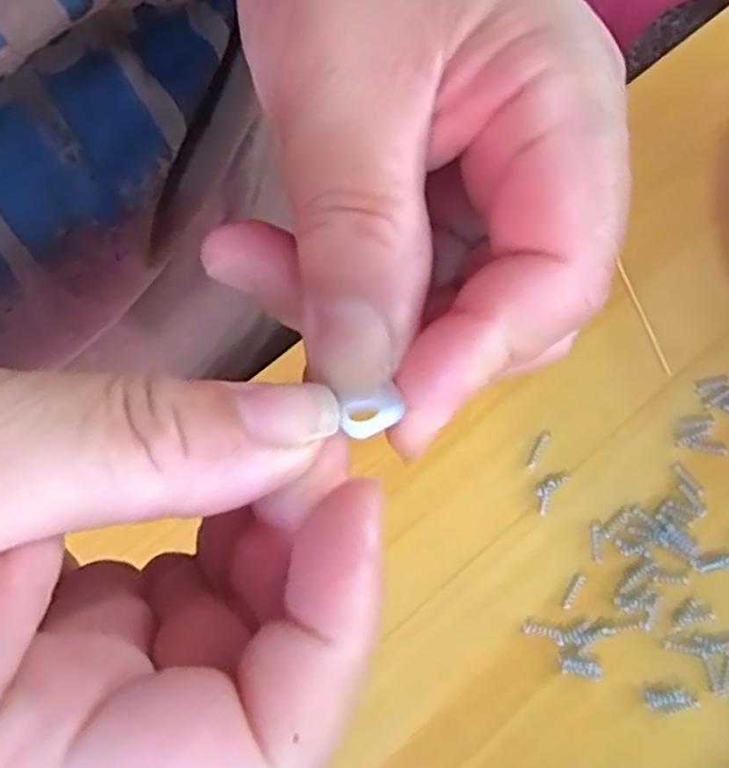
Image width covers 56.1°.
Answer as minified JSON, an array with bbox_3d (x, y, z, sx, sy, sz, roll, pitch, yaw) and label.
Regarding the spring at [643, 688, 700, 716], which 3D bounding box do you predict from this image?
[{"bbox_3d":[0.091,0.094,0.203,0.015,0.004,0.007,-3,75,0],"label":"spring"}]

